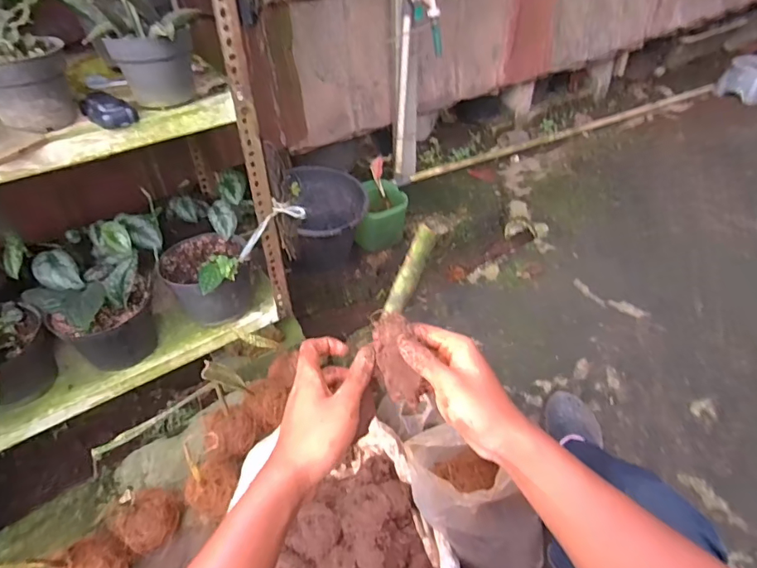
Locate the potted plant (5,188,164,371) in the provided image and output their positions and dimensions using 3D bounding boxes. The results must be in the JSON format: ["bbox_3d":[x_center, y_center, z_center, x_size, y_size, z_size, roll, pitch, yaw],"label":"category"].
[{"bbox_3d":[-0.522,0.003,0.928,0.253,0.197,0.246,-23,47,-21],"label":"potted plant"}]

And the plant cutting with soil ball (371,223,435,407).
[{"bbox_3d":[0.029,0.021,0.482,0.052,0.047,0.185,7,58,9],"label":"plant cutting with soil ball"}]

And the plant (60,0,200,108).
[{"bbox_3d":[-0.359,-0.355,0.685,0.187,0.167,0.125,2,43,5],"label":"plant"}]

